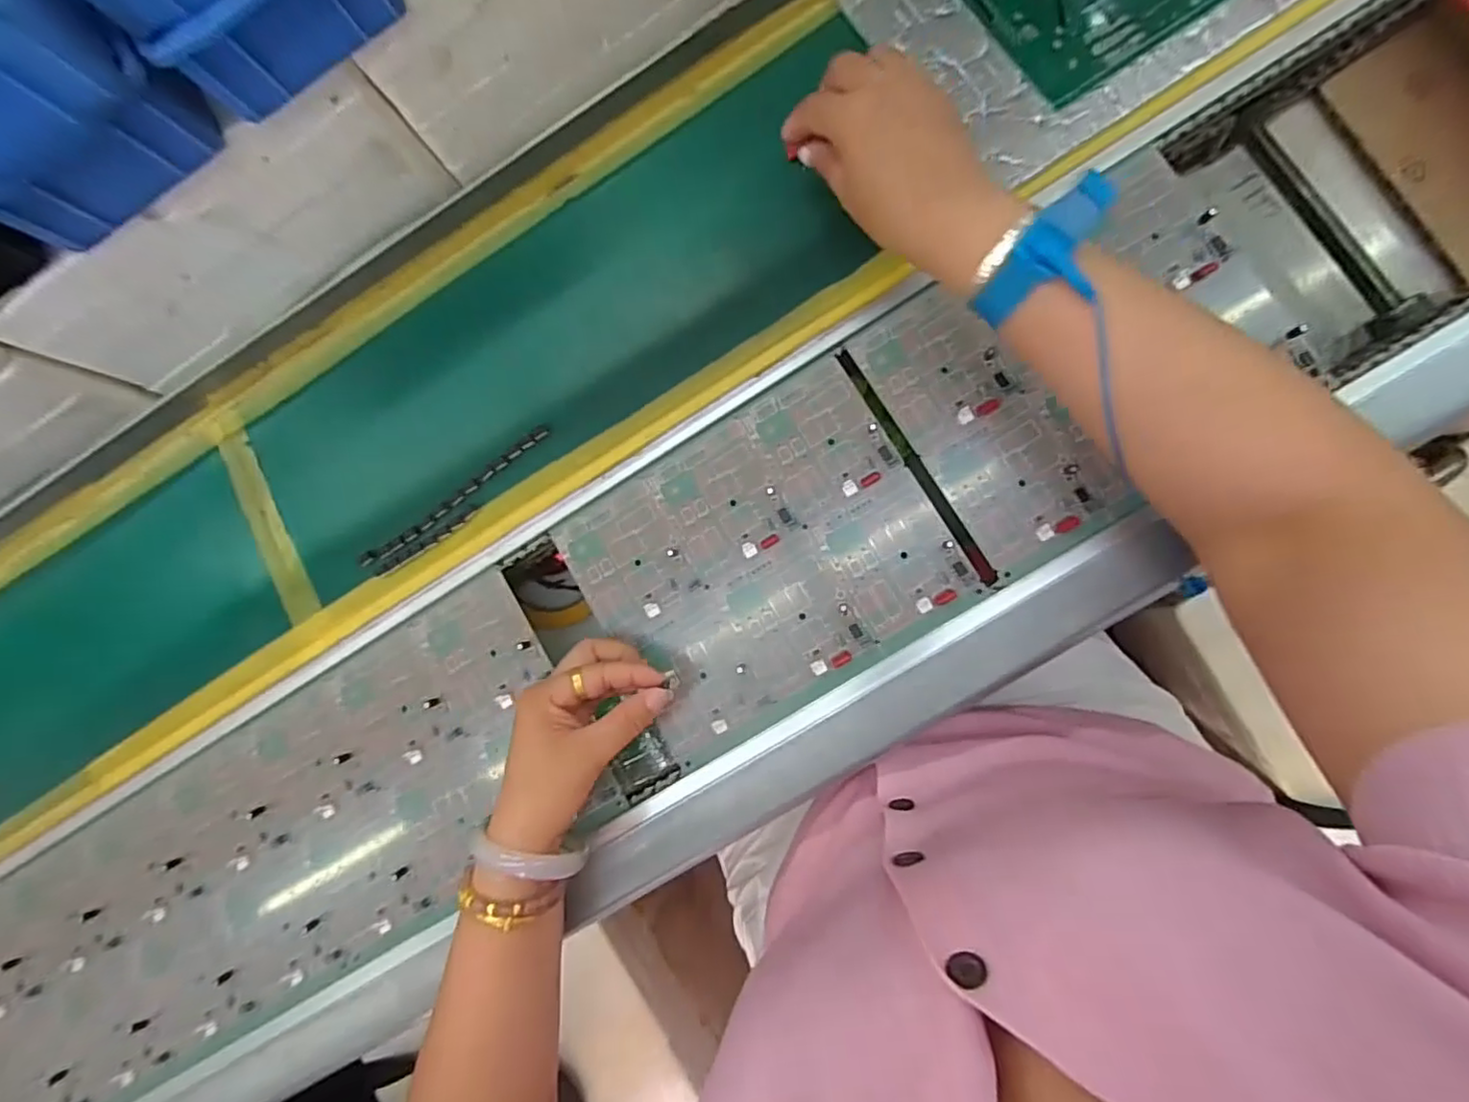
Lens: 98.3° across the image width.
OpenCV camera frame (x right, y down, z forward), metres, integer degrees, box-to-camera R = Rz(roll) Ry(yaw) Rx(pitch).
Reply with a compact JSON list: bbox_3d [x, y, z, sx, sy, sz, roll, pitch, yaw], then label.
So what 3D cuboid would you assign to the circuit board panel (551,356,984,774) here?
[{"bbox_3d":[0.017,0.008,0.401,0.212,0.007,0.172,-32,84,5],"label":"circuit board panel"}]

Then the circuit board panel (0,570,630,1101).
[{"bbox_3d":[-0.406,0.267,0.445,0.691,0.013,0.174,-32,84,5],"label":"circuit board panel"}]

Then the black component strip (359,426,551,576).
[{"bbox_3d":[-0.179,-0.030,0.417,0.149,0.013,0.022,-36,84,5],"label":"black component strip"}]

